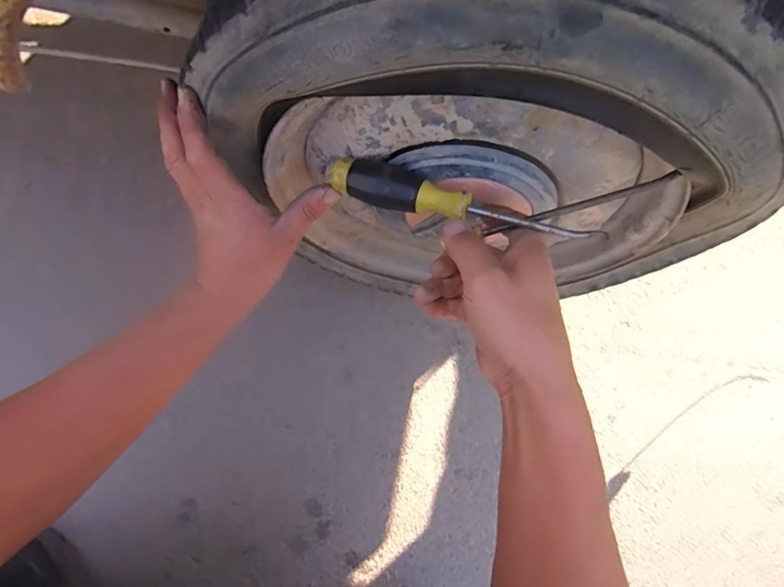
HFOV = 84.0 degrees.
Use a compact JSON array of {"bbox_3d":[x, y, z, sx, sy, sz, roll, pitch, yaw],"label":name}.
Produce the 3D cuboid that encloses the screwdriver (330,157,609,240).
[{"bbox_3d":[0.045,-0.064,0.306,0.186,0.024,0.023,17,74,10],"label":"screwdriver"}]

